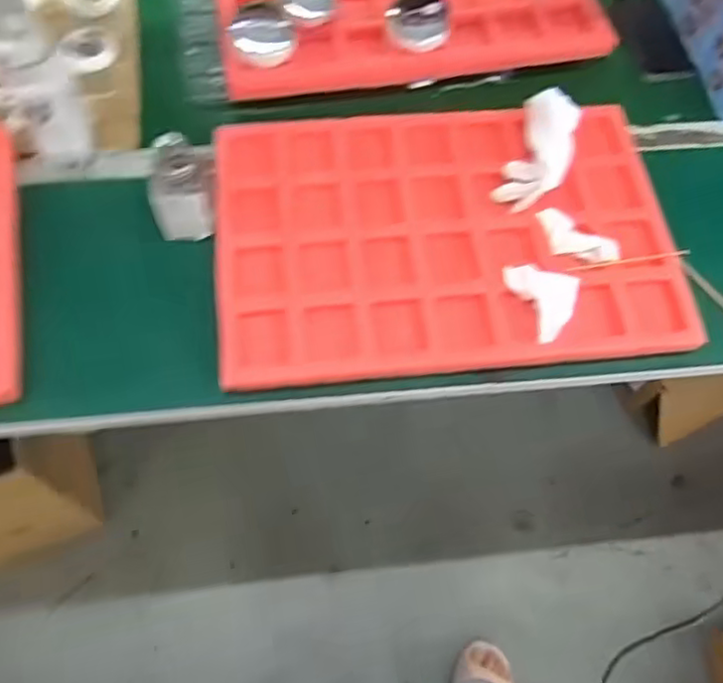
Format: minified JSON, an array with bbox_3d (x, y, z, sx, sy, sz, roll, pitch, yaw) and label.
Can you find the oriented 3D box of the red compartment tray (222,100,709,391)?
[{"bbox_3d":[0.094,-0.123,0.729,0.493,0.023,0.326,-4,65,-4],"label":"red compartment tray"}]

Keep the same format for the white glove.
[{"bbox_3d":[0.206,-0.216,0.751,0.070,0.037,0.140,22,91,8],"label":"white glove"}]

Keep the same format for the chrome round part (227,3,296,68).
[{"bbox_3d":[-0.121,-0.375,0.810,0.079,0.043,0.073,1,65,-2],"label":"chrome round part"}]

